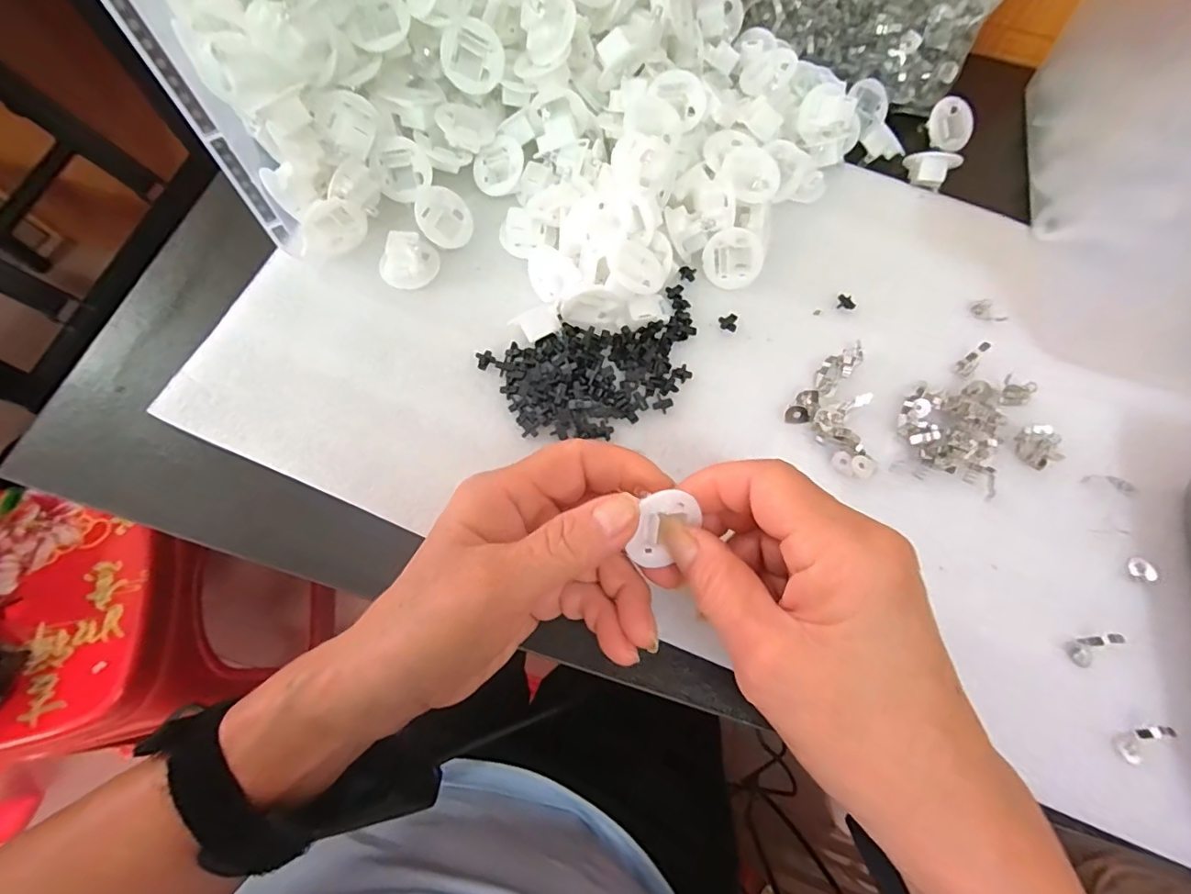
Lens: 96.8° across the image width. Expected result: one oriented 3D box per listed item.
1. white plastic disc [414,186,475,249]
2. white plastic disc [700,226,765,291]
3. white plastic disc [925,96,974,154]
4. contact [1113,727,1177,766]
[{"bbox_3d":[-0.084,-0.130,0.297,0.034,0.008,0.032,3,85,-38],"label":"white plastic disc"},{"bbox_3d":[0.078,-0.108,0.300,0.032,0.030,0.016,26,28,-10],"label":"white plastic disc"},{"bbox_3d":[0.235,-0.213,0.349,0.030,0.009,0.035,12,95,-3],"label":"white plastic disc"},{"bbox_3d":[0.240,0.128,0.231,0.023,0.006,0.011,-39,77,10],"label":"contact"}]

